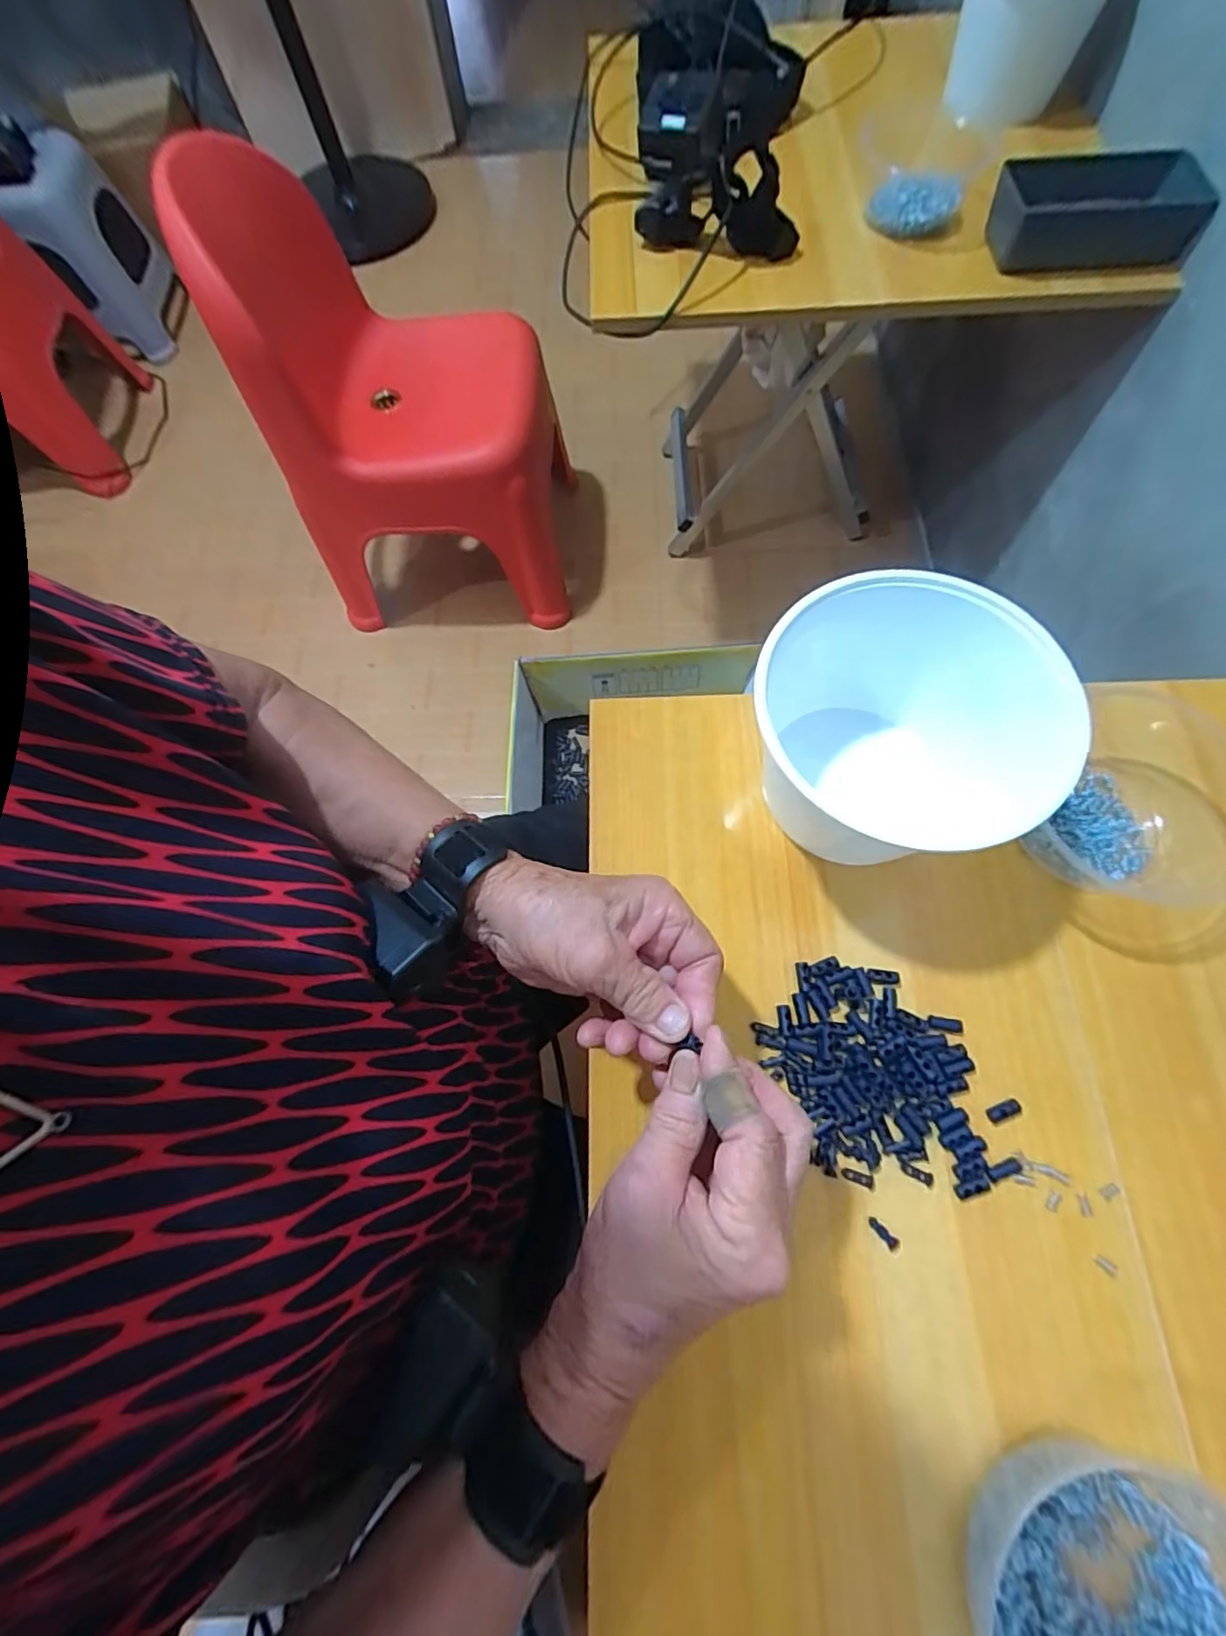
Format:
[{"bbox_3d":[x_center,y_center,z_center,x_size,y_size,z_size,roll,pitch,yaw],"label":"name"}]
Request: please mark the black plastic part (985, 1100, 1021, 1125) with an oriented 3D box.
[{"bbox_3d":[0.225,0.169,0.340,0.020,0.004,0.009,-20,71,-5],"label":"black plastic part"}]

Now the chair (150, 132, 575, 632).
[{"bbox_3d":[-0.292,-0.614,0.907,0.394,0.521,0.348,0,69,3],"label":"chair"}]

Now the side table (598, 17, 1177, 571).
[{"bbox_3d":[0.269,-0.702,0.922,0.594,0.613,0.553,-3,69,2],"label":"side table"}]

